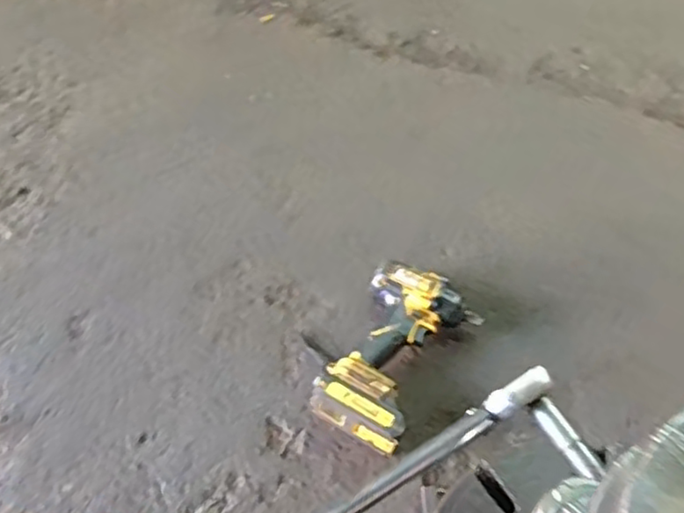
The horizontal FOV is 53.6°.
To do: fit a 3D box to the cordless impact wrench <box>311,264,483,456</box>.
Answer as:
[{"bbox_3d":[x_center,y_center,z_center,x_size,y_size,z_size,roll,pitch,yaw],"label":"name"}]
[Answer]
[{"bbox_3d":[0.064,0.124,0.874,0.141,0.088,0.236,30,64,16],"label":"cordless impact wrench"}]

